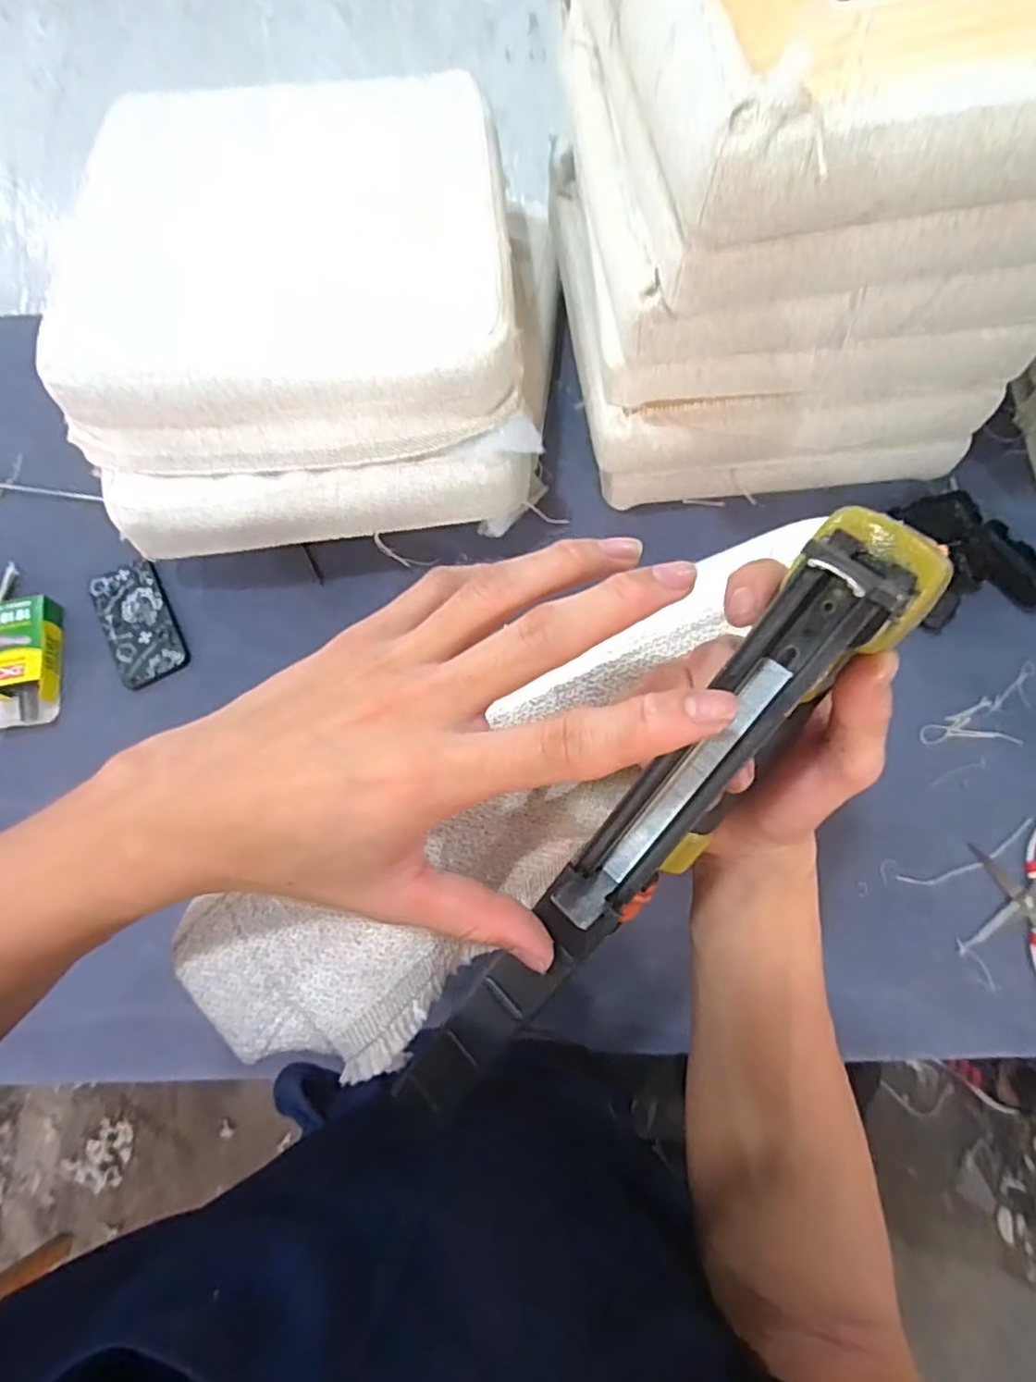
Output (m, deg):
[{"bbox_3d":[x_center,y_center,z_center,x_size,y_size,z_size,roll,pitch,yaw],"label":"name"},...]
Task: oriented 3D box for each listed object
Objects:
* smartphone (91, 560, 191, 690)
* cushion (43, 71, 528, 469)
[{"bbox_3d":[-0.461,-0.085,0.814,0.078,0.011,0.162,-25,73,-6],"label":"smartphone"},{"bbox_3d":[-0.243,-0.467,0.726,0.461,0.081,0.475,-4,72,0],"label":"cushion"}]

